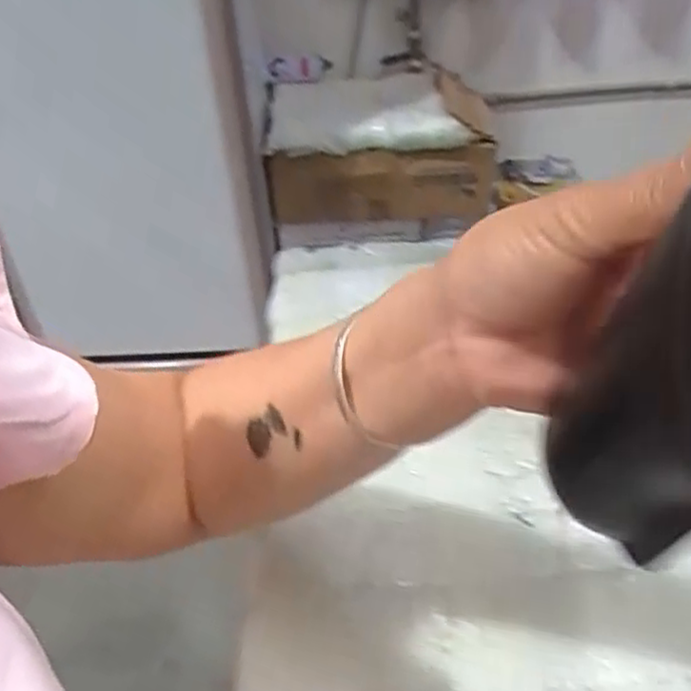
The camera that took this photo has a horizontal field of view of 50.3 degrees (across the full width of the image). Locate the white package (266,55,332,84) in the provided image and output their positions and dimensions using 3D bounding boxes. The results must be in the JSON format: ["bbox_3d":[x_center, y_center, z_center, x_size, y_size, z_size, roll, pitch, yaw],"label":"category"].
[{"bbox_3d":[-0.103,-0.630,1.673,0.144,0.055,0.051,-6,40,-2],"label":"white package"}]

